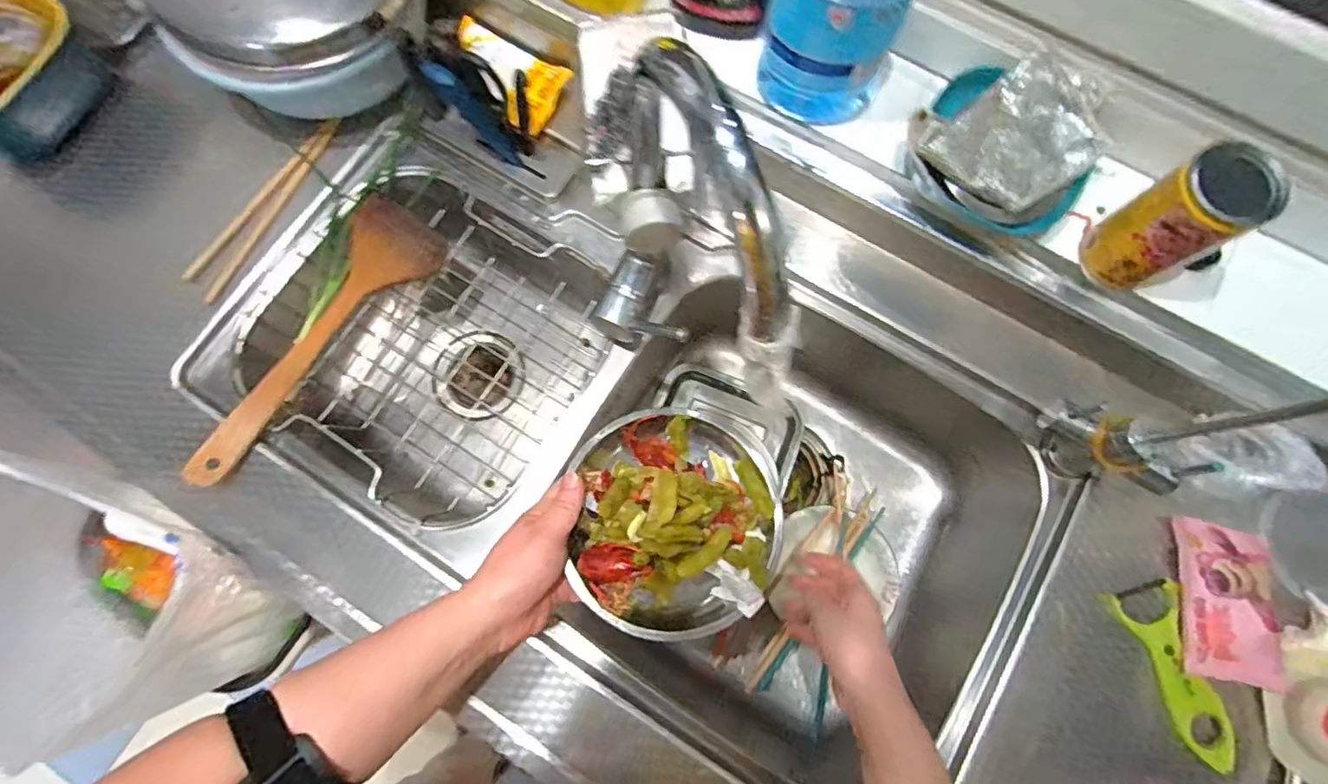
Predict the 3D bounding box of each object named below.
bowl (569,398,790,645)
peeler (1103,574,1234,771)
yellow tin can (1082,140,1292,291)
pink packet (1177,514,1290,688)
[{"bbox_3d":[0.011,0.093,0.424,0.152,0.075,0.166,0,75,1],"label":"bowl"},{"bbox_3d":[0.430,0.236,0.469,0.059,0.010,0.145,-17,75,-3],"label":"peeler"},{"bbox_3d":[0.384,-0.125,0.434,0.049,0.126,0.062,-29,76,-6],"label":"yellow tin can"},{"bbox_3d":[0.477,0.177,0.479,0.067,0.027,0.129,8,75,4],"label":"pink packet"}]

